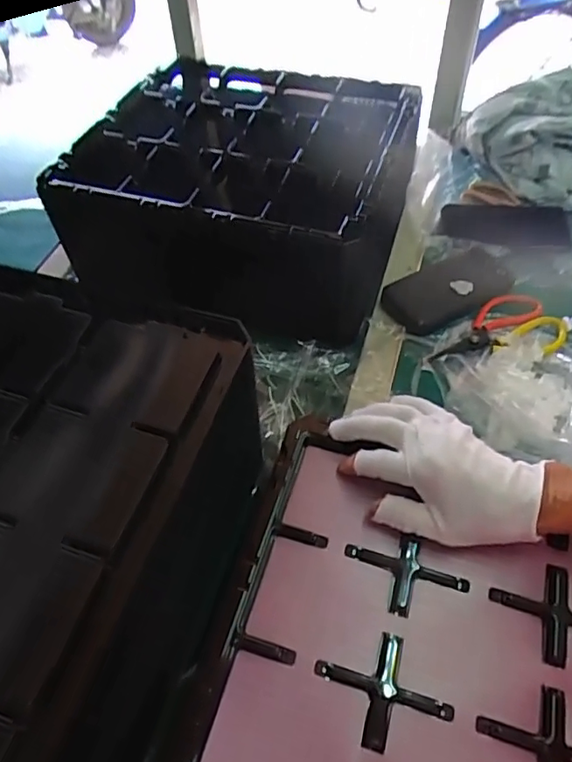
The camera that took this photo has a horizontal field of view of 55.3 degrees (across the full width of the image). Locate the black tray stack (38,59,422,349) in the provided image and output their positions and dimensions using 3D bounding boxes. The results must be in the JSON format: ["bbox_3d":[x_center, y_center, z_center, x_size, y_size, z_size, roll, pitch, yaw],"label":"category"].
[{"bbox_3d":[-0.043,-0.239,0.695,0.357,0.179,0.317,13,54,11],"label":"black tray stack"}]

